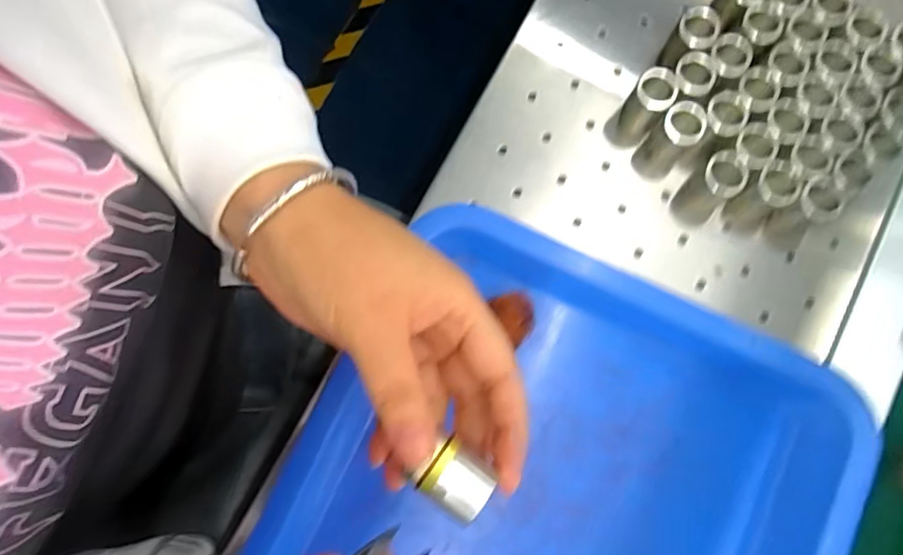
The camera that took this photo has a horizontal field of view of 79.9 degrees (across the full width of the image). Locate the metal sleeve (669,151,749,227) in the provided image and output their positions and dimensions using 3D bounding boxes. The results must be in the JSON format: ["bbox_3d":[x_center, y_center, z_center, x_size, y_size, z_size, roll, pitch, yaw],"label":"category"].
[{"bbox_3d":[0.150,-0.052,0.306,0.027,0.036,0.026,-35,81,-5],"label":"metal sleeve"}]

